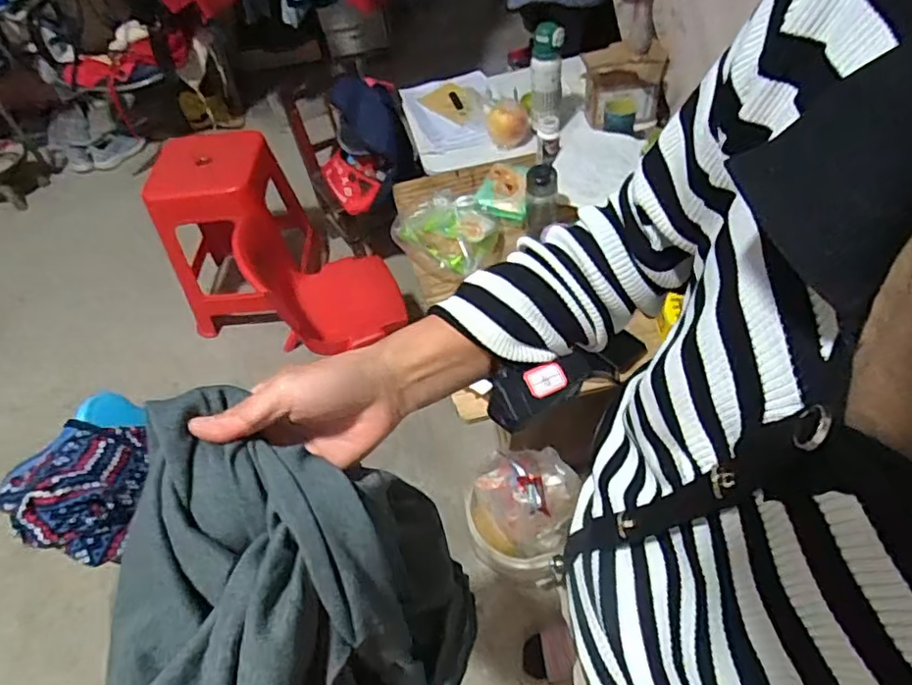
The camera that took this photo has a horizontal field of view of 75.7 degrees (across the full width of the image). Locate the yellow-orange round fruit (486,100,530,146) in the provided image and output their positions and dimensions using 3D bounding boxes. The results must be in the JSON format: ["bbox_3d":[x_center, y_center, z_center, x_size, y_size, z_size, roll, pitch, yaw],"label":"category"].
[{"bbox_3d":[0.127,-0.539,1.444,0.104,0.078,0.090,-4,51,3],"label":"yellow-orange round fruit"}]

